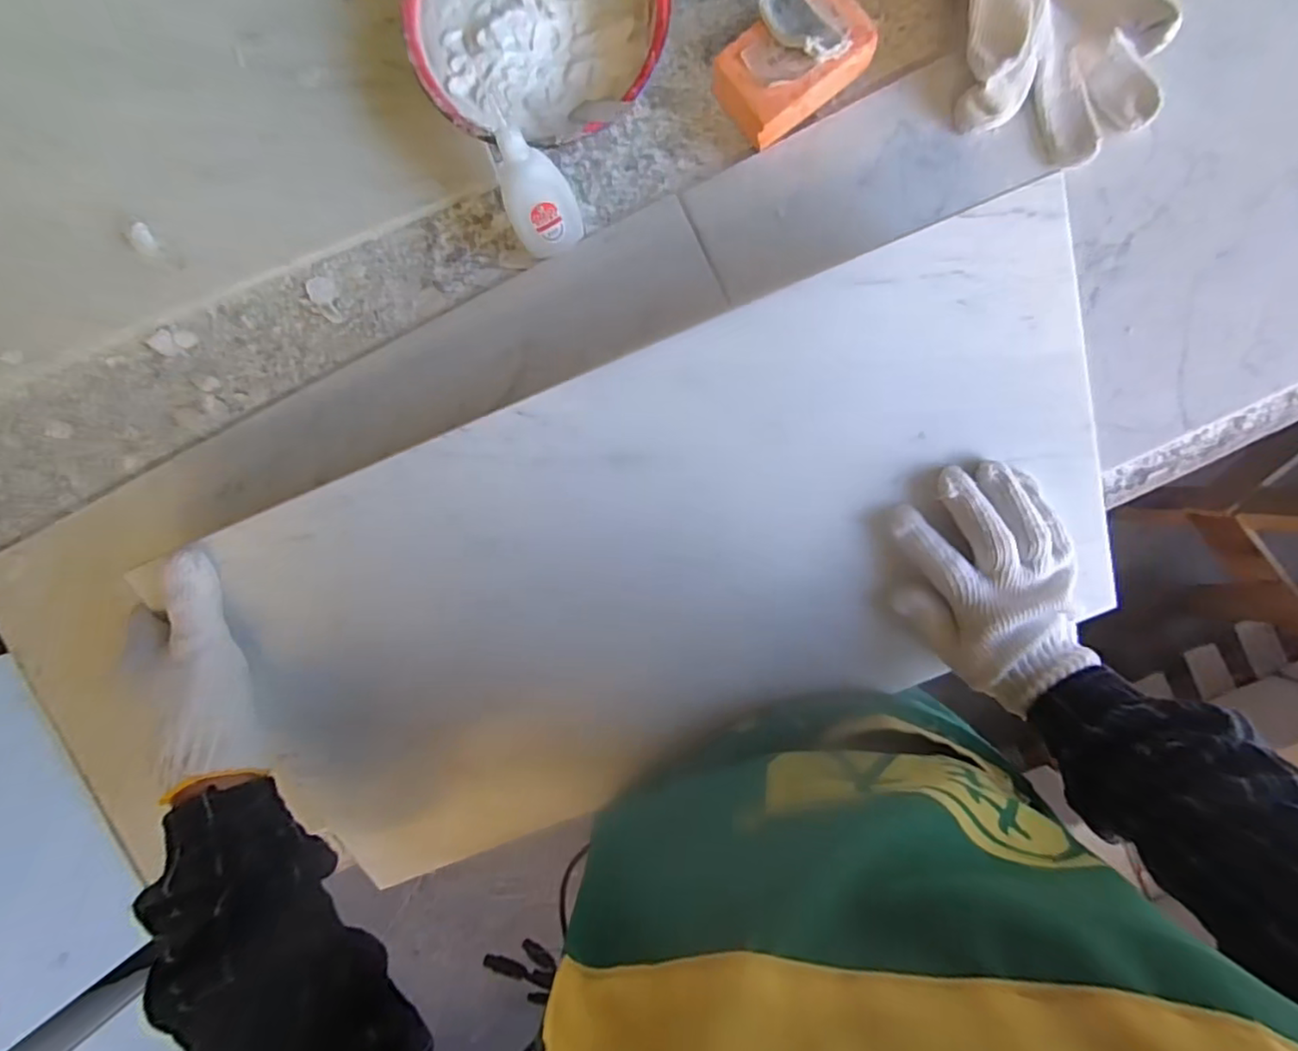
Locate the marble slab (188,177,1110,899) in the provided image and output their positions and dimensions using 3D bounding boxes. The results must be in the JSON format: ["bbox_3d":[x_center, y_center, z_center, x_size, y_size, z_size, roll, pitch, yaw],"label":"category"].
[{"bbox_3d":[0.010,0.041,0.394,0.588,0.024,0.292,-23,108,5],"label":"marble slab"}]

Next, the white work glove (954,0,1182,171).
[{"bbox_3d":[0.252,-0.325,0.375,0.112,0.048,0.180,-14,94,5],"label":"white work glove"}]

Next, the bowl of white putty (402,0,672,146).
[{"bbox_3d":[-0.070,-0.326,0.387,0.165,0.047,0.155,0,95,4],"label":"bowl of white putty"}]

